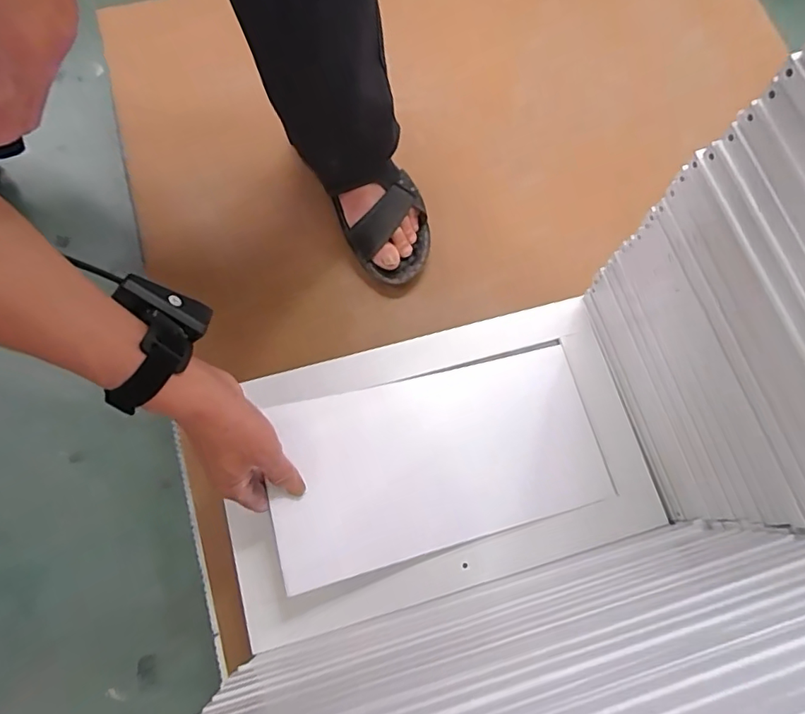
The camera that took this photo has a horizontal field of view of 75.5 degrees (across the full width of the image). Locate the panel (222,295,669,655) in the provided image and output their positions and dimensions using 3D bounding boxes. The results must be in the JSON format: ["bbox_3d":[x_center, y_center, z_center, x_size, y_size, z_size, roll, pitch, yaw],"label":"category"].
[{"bbox_3d":[0.030,0.101,0.546,0.413,0.035,0.261,-15,69,-6],"label":"panel"}]

